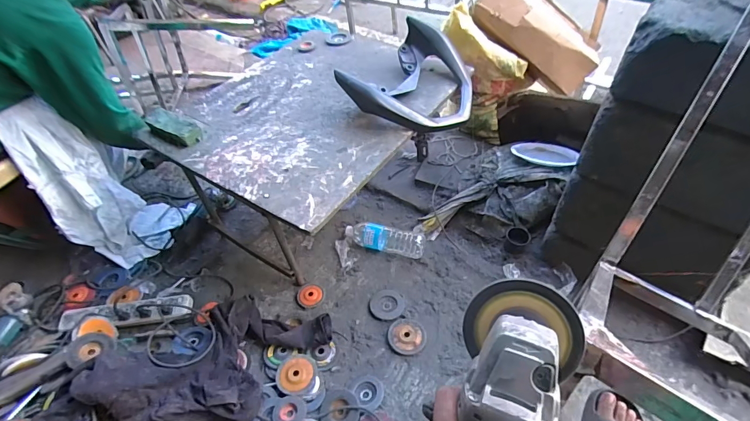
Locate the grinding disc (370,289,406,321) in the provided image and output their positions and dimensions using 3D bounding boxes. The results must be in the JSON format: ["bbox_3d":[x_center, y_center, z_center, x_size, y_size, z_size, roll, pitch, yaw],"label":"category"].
[{"bbox_3d":[0.036,0.263,1.099,0.093,0.009,0.096,4,47,7],"label":"grinding disc"}]

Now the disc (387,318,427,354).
[{"bbox_3d":[0.083,0.325,1.019,0.099,0.016,0.095,-1,46,1],"label":"disc"}]

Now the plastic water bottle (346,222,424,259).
[{"bbox_3d":[0.028,0.088,1.220,0.254,0.070,0.084,6,47,8],"label":"plastic water bottle"}]

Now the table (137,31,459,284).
[{"bbox_3d":[-0.186,-0.204,1.240,0.688,0.365,0.772,24,52,23],"label":"table"}]

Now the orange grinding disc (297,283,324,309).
[{"bbox_3d":[-0.183,0.238,1.115,0.073,0.018,0.081,-4,46,-1],"label":"orange grinding disc"}]

